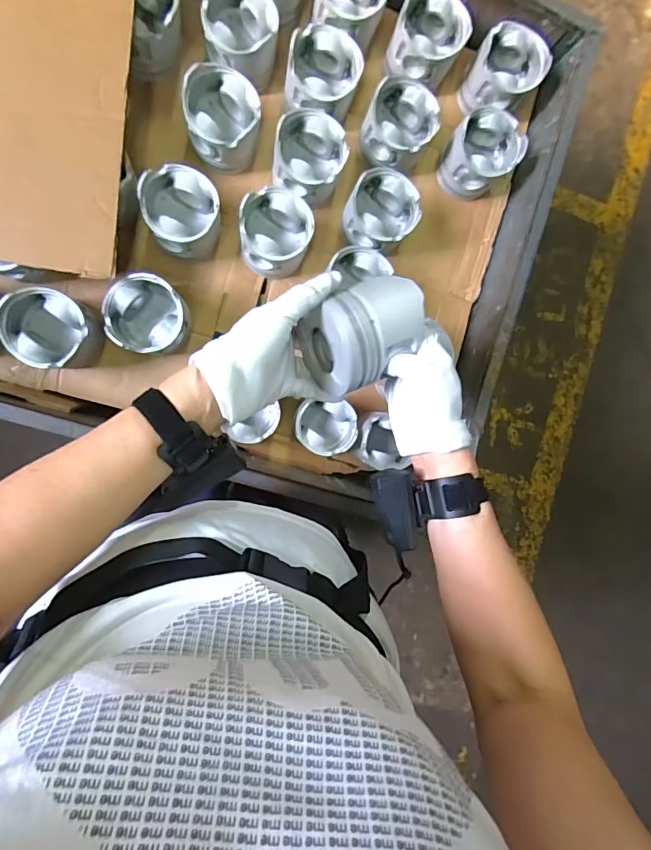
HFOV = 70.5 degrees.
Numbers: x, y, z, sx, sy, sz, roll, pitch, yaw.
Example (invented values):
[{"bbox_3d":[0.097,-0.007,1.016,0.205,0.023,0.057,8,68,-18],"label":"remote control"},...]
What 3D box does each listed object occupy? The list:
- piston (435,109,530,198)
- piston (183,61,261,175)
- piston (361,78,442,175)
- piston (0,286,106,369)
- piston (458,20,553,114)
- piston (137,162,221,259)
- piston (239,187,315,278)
[{"bbox_3d":[0.220,-0.384,0.656,0.092,0.069,0.101,-1,94,-11],"label":"piston"},{"bbox_3d":[-0.134,-0.392,0.602,0.092,0.091,0.097,1,94,-11],"label":"piston"},{"bbox_3d":[0.099,-0.406,0.636,0.090,0.073,0.098,-1,94,-11],"label":"piston"},{"bbox_3d":[-0.339,-0.117,0.578,0.098,0.082,0.093,7,93,-11],"label":"piston"},{"bbox_3d":[0.250,-0.497,0.653,0.093,0.074,0.098,-1,94,-11],"label":"piston"},{"bbox_3d":[-0.182,-0.274,0.594,0.090,0.086,0.094,-1,94,-11],"label":"piston"},{"bbox_3d":[-0.069,-0.254,0.619,0.088,0.087,0.096,-1,94,-11],"label":"piston"}]

